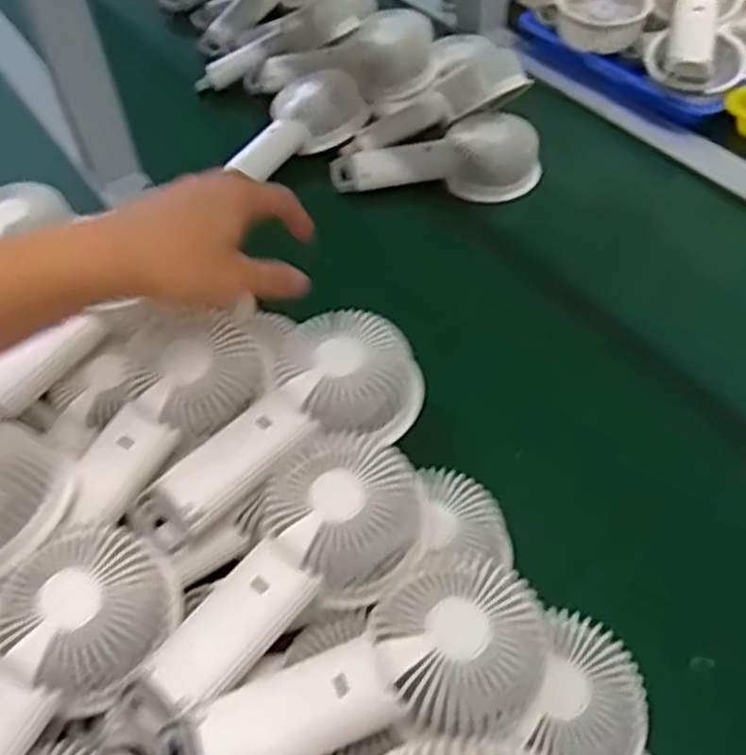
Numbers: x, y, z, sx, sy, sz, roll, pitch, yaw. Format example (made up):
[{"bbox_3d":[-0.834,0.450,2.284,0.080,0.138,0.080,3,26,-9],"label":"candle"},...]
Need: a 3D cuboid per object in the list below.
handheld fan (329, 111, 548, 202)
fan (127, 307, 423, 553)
[{"bbox_3d":[0.057,-0.196,0.668,0.180,0.046,0.069,-4,51,0],"label":"handheld fan"},{"bbox_3d":[-0.054,0.025,0.424,0.180,0.038,0.087,-37,58,-24],"label":"fan"}]

